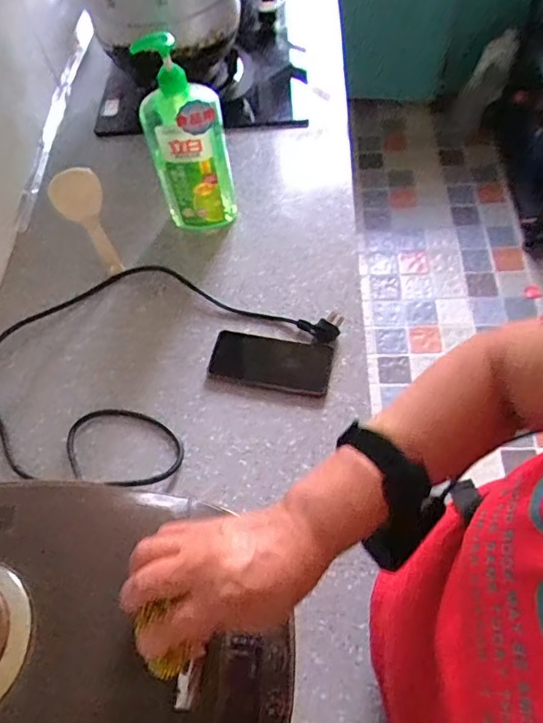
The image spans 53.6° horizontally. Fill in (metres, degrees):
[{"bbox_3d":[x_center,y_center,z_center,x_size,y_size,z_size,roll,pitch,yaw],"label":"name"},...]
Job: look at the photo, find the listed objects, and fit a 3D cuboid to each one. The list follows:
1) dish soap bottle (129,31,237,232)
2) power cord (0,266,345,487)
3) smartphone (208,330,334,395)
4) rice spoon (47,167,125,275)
[{"bbox_3d":[-0.120,-0.310,0.768,0.108,0.274,0.070,-12,61,-3],"label":"dish soap bottle"},{"bbox_3d":[-0.179,-0.021,0.754,0.455,0.024,0.341,-38,65,-17],"label":"power cord"},{"bbox_3d":[0.000,-0.003,0.740,0.162,0.010,0.077,12,62,10],"label":"smartphone"},{"bbox_3d":[-0.254,-0.191,0.760,0.064,0.187,0.020,-25,62,-10],"label":"rice spoon"}]

